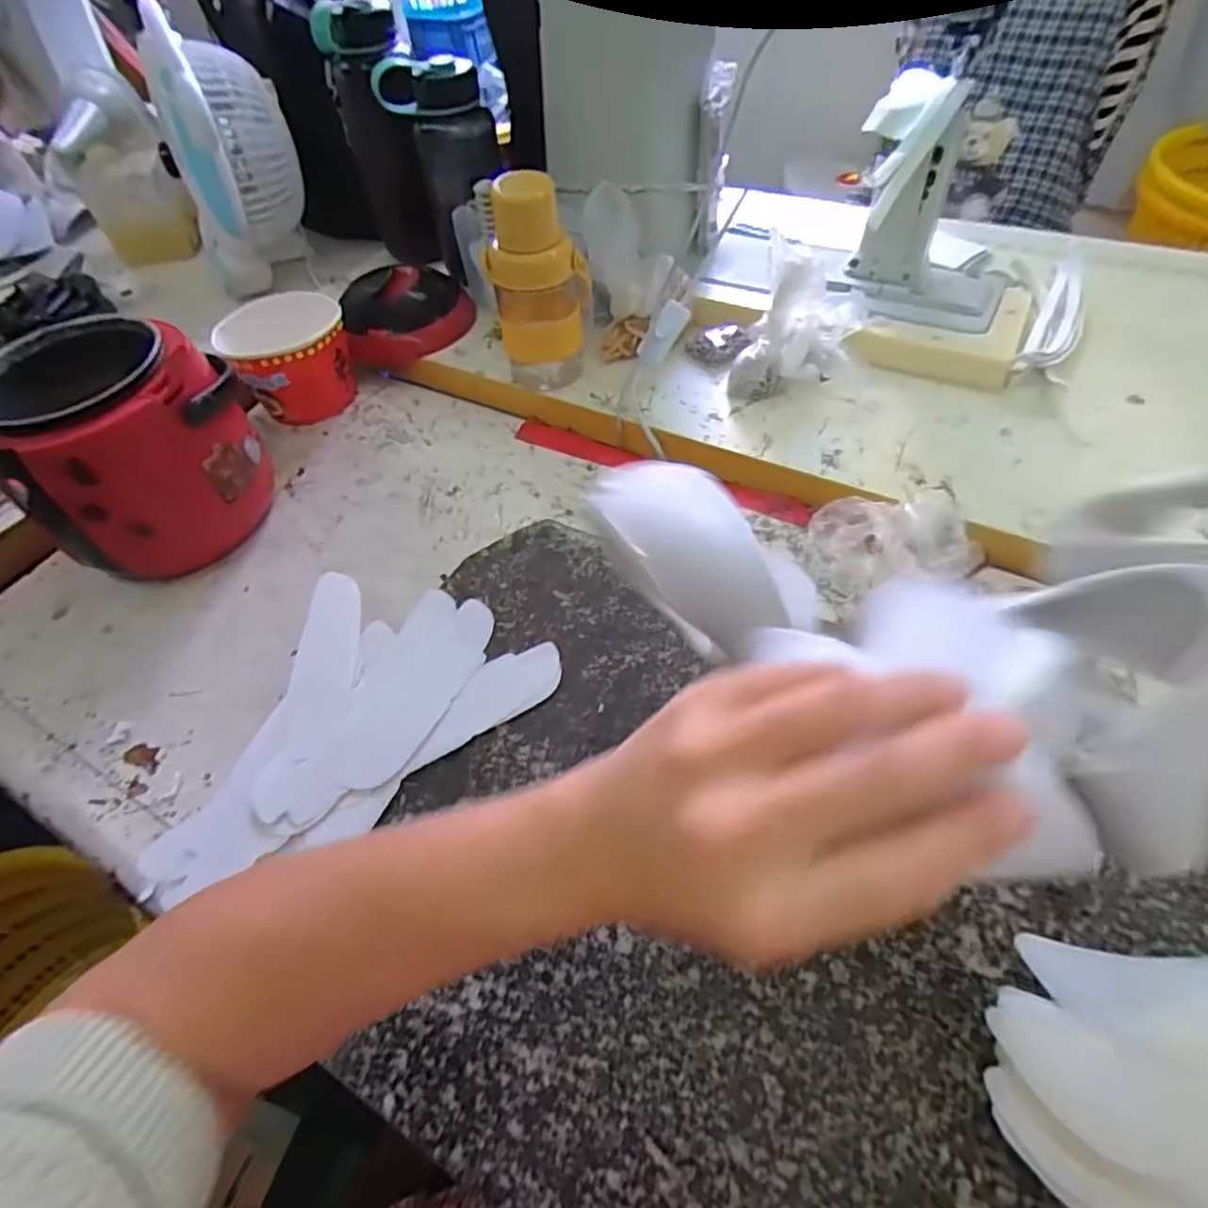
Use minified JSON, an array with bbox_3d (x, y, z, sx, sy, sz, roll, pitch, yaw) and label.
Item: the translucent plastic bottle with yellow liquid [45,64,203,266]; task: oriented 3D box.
[{"bbox_3d":[-0.698,-0.623,0.946,0.148,0.198,0.143,-30,56,-16],"label":"translucent plastic bottle with yellow liquid"}]

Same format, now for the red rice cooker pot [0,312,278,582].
[{"bbox_3d":[-0.416,-0.146,0.578,0.195,0.159,0.216,-34,58,-19],"label":"red rice cooker pot"}]

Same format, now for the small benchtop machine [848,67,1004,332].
[{"bbox_3d":[0.321,-0.370,0.624,0.157,0.177,0.175,19,57,19],"label":"small benchtop machine"}]

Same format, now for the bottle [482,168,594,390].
[{"bbox_3d":[-0.061,-0.305,0.644,0.096,0.207,0.091,-5,53,1],"label":"bottle"}]

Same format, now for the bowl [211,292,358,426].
[{"bbox_3d":[-0.342,-0.272,0.715,0.125,0.087,0.134,-39,59,-22],"label":"bowl"}]

